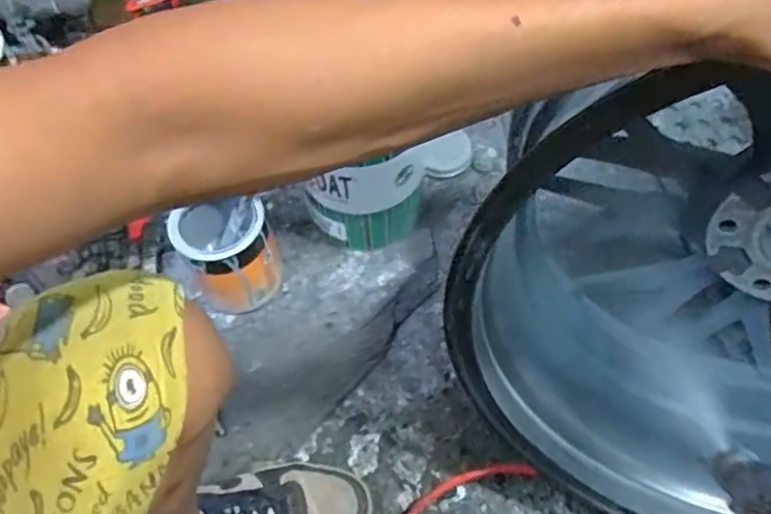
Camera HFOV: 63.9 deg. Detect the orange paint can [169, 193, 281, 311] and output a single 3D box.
[{"bbox_3d":[-0.186,-0.005,0.766,0.097,0.147,0.100,-1,62,2],"label":"orange paint can"}]

